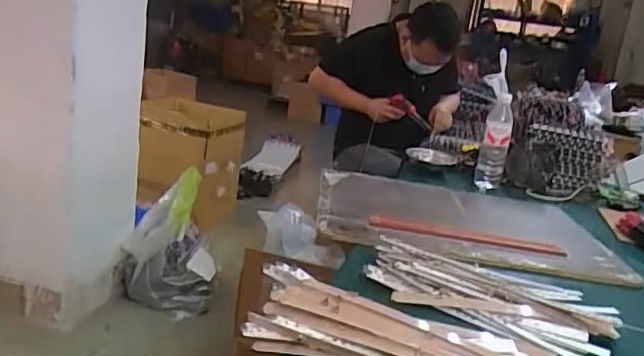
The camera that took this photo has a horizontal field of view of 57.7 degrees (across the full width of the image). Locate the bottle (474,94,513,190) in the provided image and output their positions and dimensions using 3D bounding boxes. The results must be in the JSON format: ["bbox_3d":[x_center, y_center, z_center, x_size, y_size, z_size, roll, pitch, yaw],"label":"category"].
[{"bbox_3d":[0.415,-0.090,1.396,0.064,0.207,0.054,12,15,14],"label":"bottle"}]

